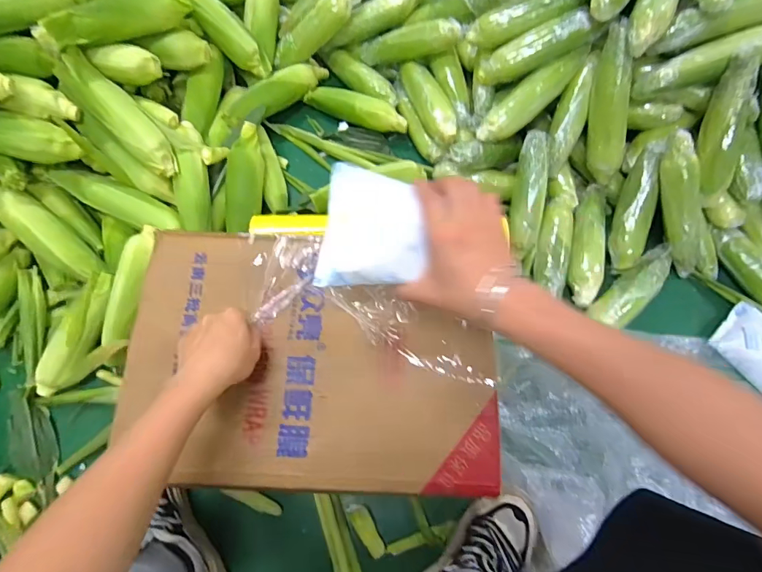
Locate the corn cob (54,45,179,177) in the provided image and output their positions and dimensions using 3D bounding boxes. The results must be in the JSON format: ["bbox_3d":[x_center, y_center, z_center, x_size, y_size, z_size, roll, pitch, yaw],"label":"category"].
[{"bbox_3d":[-0.396,-0.258,0.642,0.062,0.048,0.209,-45,97,-14],"label":"corn cob"}]

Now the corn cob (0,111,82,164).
[{"bbox_3d":[-0.553,-0.223,0.601,0.217,0.049,0.060,15,71,-11],"label":"corn cob"}]

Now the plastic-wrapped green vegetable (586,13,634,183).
[{"bbox_3d":[0.374,-0.289,0.691,0.050,0.246,0.047,-14,30,-5],"label":"plastic-wrapped green vegetable"}]

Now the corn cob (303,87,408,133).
[{"bbox_3d":[-0.048,-0.348,0.821,0.210,0.044,0.058,30,73,10],"label":"corn cob"}]

